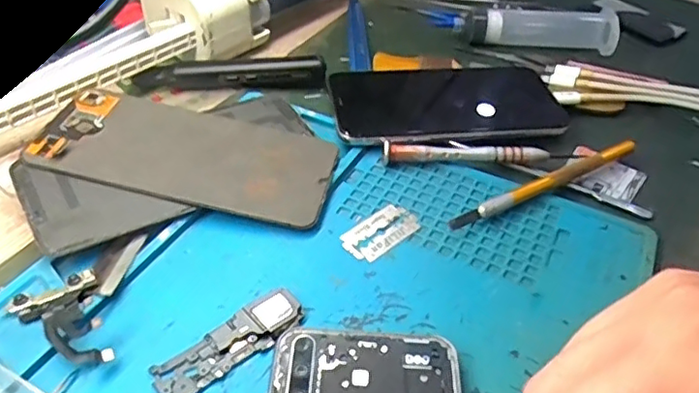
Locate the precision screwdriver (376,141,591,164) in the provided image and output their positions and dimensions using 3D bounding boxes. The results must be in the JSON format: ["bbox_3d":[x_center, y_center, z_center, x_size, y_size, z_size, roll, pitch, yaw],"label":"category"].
[{"bbox_3d":[0.073,-0.023,0.336,0.108,0.013,0.008,2,41,-2],"label":"precision screwdriver"}]

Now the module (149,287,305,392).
[{"bbox_3d":[-0.047,0.058,0.241,0.063,0.006,0.022,-31,52,-33],"label":"module"}]

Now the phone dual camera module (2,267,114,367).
[{"bbox_3d":[-0.113,0.052,0.239,0.033,0.006,0.047,-21,47,-25],"label":"phone dual camera module"}]

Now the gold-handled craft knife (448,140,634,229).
[{"bbox_3d":[0.105,-0.008,0.320,0.126,0.014,0.010,-20,47,-25],"label":"gold-handled craft knife"}]

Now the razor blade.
[{"bbox_3d":[0.015,0.016,0.294,0.023,0.004,0.042,34,49,30],"label":"razor blade"}]

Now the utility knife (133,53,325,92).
[{"bbox_3d":[-0.076,-0.080,0.388,0.119,0.023,0.015,-3,42,-7],"label":"utility knife"}]

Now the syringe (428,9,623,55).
[{"bbox_3d":[0.132,-0.135,0.458,0.135,0.026,0.038,8,41,5],"label":"syringe"}]

